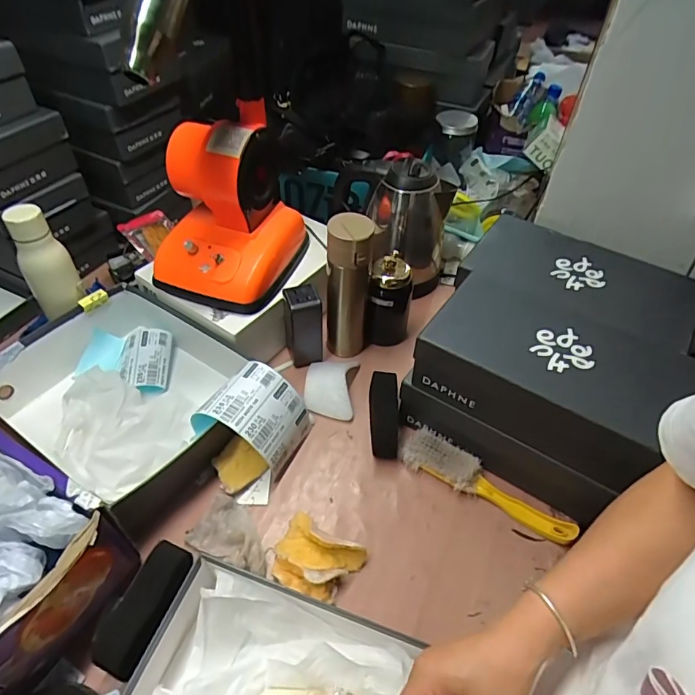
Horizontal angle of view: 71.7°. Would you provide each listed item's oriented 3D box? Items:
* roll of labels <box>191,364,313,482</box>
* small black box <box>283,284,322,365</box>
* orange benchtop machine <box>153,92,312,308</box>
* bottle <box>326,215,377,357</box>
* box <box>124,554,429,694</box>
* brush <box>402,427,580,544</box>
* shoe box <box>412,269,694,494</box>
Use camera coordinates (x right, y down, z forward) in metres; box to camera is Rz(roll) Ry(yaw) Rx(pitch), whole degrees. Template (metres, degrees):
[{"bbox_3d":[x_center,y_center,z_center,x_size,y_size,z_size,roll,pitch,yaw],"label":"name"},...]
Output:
[{"bbox_3d":[-0.126,0.095,0.659,0.127,0.102,0.114,24,51,17],"label":"roll of labels"},{"bbox_3d":[-0.069,-0.033,0.754,0.053,0.135,0.046,-9,49,-11],"label":"small black box"},{"bbox_3d":[-0.174,-0.204,0.702,0.190,0.208,0.210,12,49,8],"label":"orange benchtop machine"},{"bbox_3d":[-0.001,-0.084,0.727,0.063,0.240,0.054,4,48,1],"label":"bottle"},{"bbox_3d":[-0.059,0.332,0.461,0.283,0.080,0.156,16,49,11],"label":"box"},{"bbox_3d":[0.183,0.178,0.641,0.238,0.035,0.054,25,52,19],"label":"brush"},{"bbox_3d":[0.252,0.029,0.598,0.288,0.098,0.168,30,53,22],"label":"shoe box"}]

